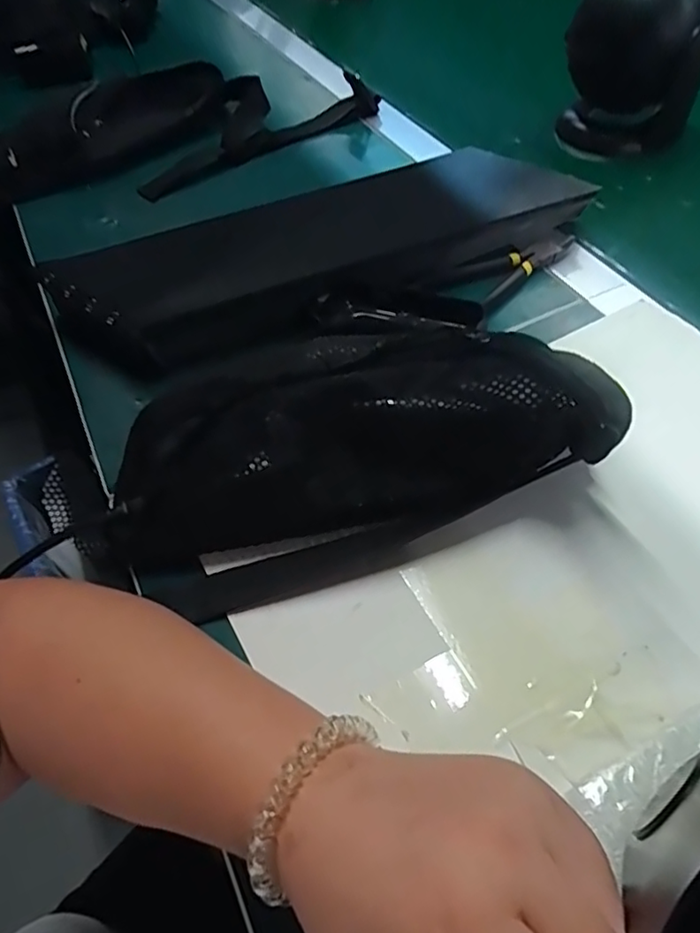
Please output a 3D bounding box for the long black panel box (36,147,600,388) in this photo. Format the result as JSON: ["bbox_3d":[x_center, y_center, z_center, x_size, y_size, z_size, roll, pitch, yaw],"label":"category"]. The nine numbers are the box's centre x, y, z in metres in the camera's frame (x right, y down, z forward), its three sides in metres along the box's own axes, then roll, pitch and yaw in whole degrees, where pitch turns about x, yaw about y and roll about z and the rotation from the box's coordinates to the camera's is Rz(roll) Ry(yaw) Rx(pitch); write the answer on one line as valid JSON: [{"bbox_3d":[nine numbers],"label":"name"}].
[{"bbox_3d":[-0.018,-0.163,0.440,0.387,0.049,0.136,-24,56,-13],"label":"long black panel box"}]

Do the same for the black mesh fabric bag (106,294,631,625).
[{"bbox_3d":[0.000,-0.012,0.308,0.260,0.080,0.101,-17,54,-8],"label":"black mesh fabric bag"}]

